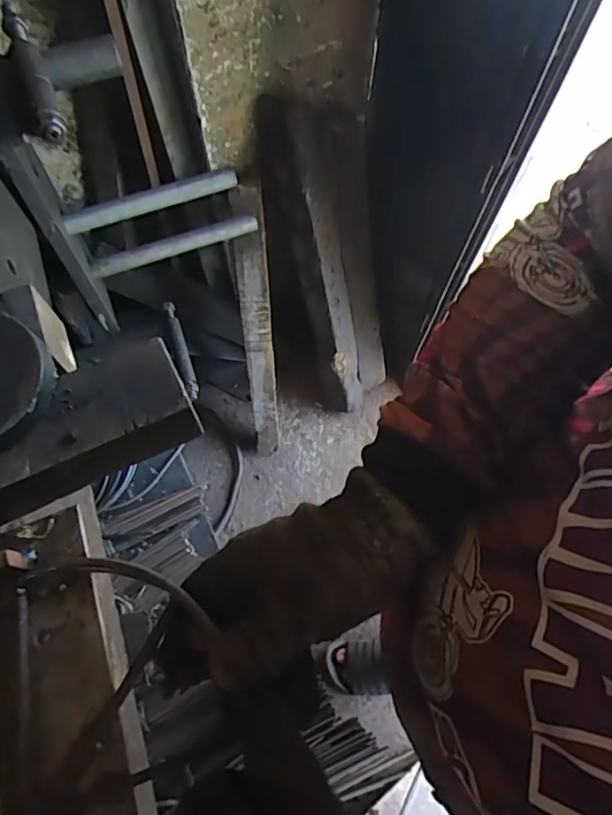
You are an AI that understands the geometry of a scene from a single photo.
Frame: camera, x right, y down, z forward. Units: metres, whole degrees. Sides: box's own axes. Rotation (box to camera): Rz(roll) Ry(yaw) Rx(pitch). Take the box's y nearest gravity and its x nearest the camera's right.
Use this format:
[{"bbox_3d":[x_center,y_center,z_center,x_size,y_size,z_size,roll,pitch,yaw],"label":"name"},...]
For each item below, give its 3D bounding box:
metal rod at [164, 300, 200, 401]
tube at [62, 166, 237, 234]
[{"bbox_3d":[-0.228,-0.107,0.989,0.021,0.023,0.205,-17,70,-8],"label":"metal rod"},{"bbox_3d":[-0.202,-0.274,0.707,0.228,0.023,0.024,-22,71,-10],"label":"tube"}]

